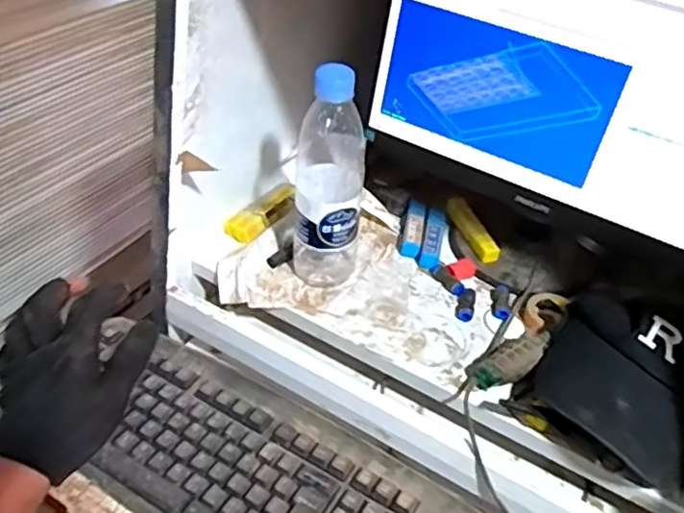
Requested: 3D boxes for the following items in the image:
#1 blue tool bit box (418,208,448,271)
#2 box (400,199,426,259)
[{"bbox_3d":[0.103,-0.021,0.736,0.024,0.015,0.097,13,42,7],"label":"blue tool bit box"},{"bbox_3d":[0.081,-0.033,0.748,0.021,0.017,0.089,10,42,4],"label":"box"}]

